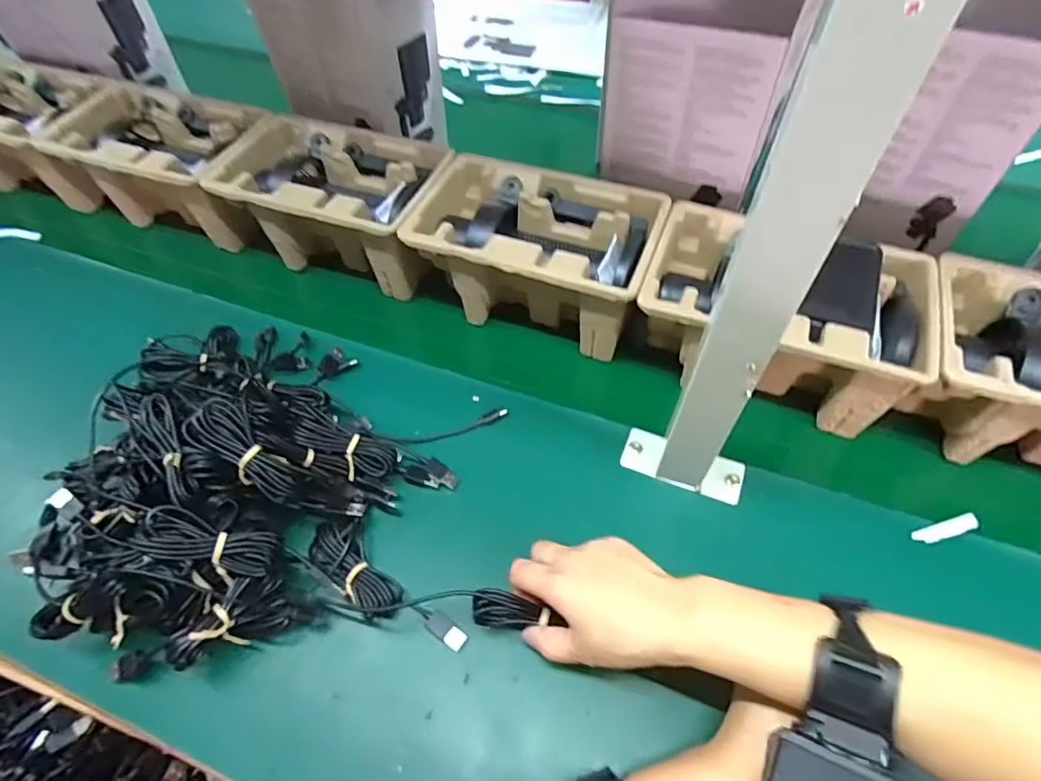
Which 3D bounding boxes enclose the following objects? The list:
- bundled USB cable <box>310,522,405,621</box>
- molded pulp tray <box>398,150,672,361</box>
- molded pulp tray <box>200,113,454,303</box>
[{"bbox_3d":[-0.127,0.136,0.424,0.035,0.022,0.087,-39,60,-23],"label":"bundled USB cable"},{"bbox_3d":[0.019,-0.134,0.554,0.221,0.106,0.149,14,55,14],"label":"molded pulp tray"},{"bbox_3d":[-0.194,-0.203,0.607,0.233,0.104,0.150,17,56,16],"label":"molded pulp tray"}]

